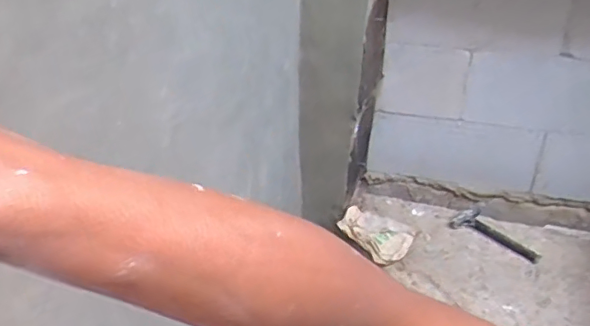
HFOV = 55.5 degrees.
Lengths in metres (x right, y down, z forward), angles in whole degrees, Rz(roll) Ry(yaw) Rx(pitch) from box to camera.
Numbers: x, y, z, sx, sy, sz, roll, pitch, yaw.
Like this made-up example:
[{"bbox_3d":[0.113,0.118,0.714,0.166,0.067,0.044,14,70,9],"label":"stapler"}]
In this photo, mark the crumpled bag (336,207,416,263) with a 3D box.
[{"bbox_3d":[0.193,0.176,1.379,0.118,0.040,0.194,-22,37,-33],"label":"crumpled bag"}]

